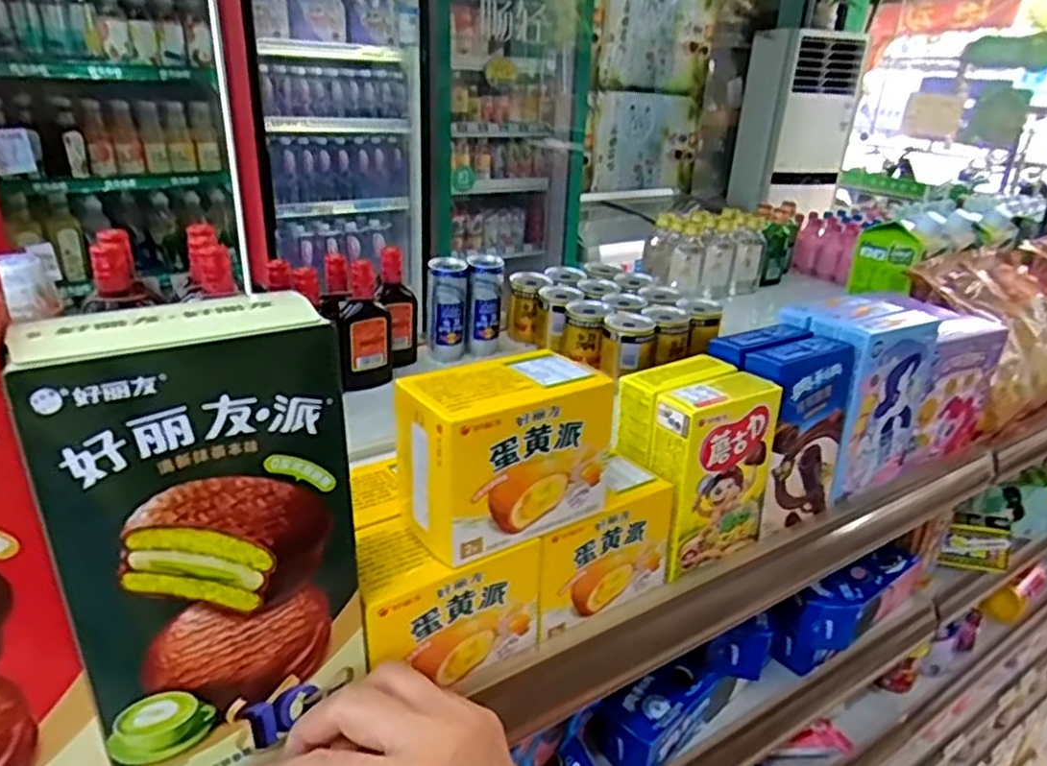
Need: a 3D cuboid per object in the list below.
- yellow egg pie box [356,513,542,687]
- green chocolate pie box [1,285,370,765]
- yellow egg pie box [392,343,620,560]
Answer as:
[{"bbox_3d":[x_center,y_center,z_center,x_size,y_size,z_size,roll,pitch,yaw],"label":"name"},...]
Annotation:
[{"bbox_3d":[-0.047,0.122,0.401,0.105,0.074,0.064,-11,29,-29],"label":"yellow egg pie box"},{"bbox_3d":[-0.132,0.074,0.302,0.112,0.208,0.054,-14,30,-33],"label":"green chocolate pie box"},{"bbox_3d":[-0.011,0.037,0.394,0.115,0.083,0.062,-13,30,-32],"label":"yellow egg pie box"}]

